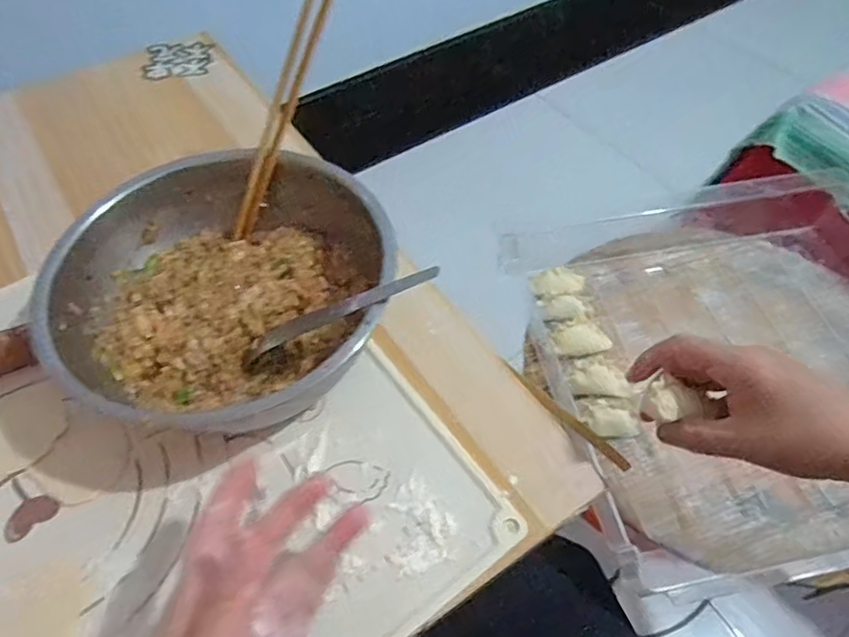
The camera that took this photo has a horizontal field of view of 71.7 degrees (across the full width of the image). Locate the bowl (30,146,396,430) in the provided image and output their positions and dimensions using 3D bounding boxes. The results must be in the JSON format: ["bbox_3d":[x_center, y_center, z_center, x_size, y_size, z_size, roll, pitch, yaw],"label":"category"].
[{"bbox_3d":[-0.142,-0.031,0.431,0.220,0.085,0.204,0,54,0],"label":"bowl"}]

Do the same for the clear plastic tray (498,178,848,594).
[{"bbox_3d":[0.288,0.031,0.525,0.367,0.049,0.376,-9,54,-5],"label":"clear plastic tray"}]

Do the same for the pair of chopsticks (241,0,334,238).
[{"bbox_3d":[-0.098,-0.164,0.437,0.014,0.224,0.013,31,18,21],"label":"pair of chopsticks"}]

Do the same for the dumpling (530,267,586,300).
[{"bbox_3d":[0.134,-0.032,0.584,0.052,0.020,0.031,-12,55,-7],"label":"dumpling"}]

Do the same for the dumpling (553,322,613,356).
[{"bbox_3d":[0.147,0.021,0.549,0.054,0.021,0.029,-11,55,-6],"label":"dumpling"}]

